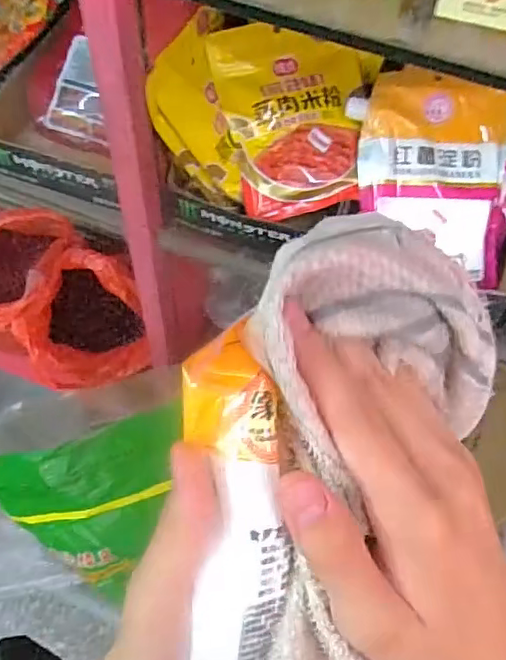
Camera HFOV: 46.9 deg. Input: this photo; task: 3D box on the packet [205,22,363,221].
[{"bbox_3d":[0.042,-0.205,0.561,0.134,0.027,0.175,-14,92,0],"label":"packet"}]

